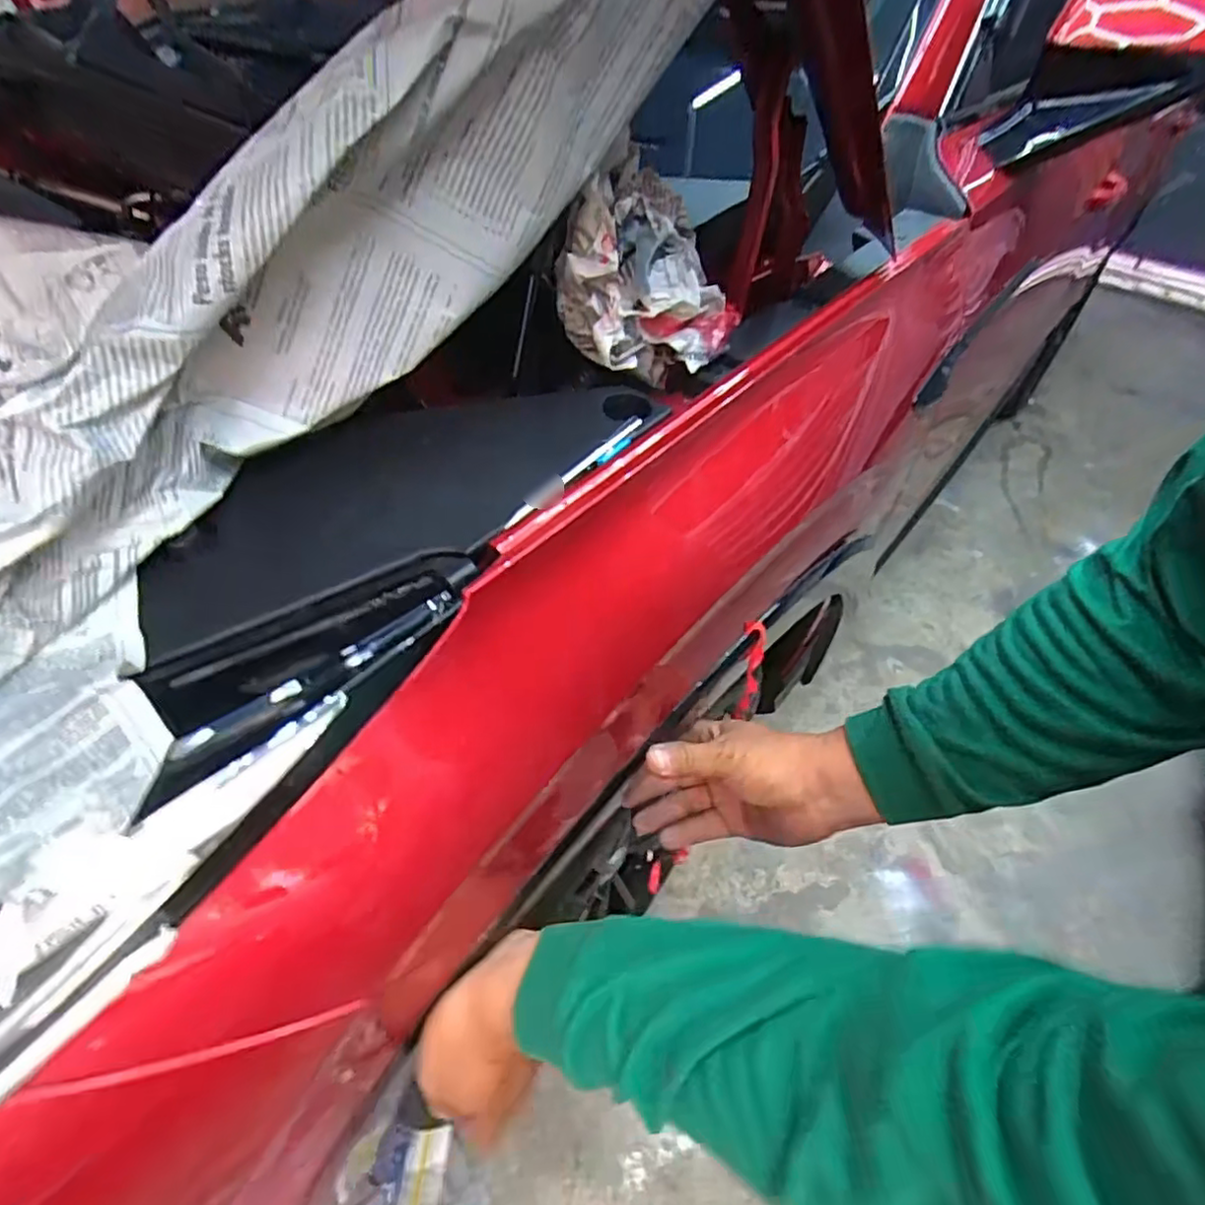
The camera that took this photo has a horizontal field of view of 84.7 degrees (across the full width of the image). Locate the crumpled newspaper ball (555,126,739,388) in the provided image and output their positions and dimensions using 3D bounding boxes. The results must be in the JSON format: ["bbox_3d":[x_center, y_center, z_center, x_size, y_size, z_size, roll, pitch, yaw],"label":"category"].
[{"bbox_3d":[0.038,-0.228,0.460,0.143,0.122,0.085,-25,51,-31],"label":"crumpled newspaper ball"}]

